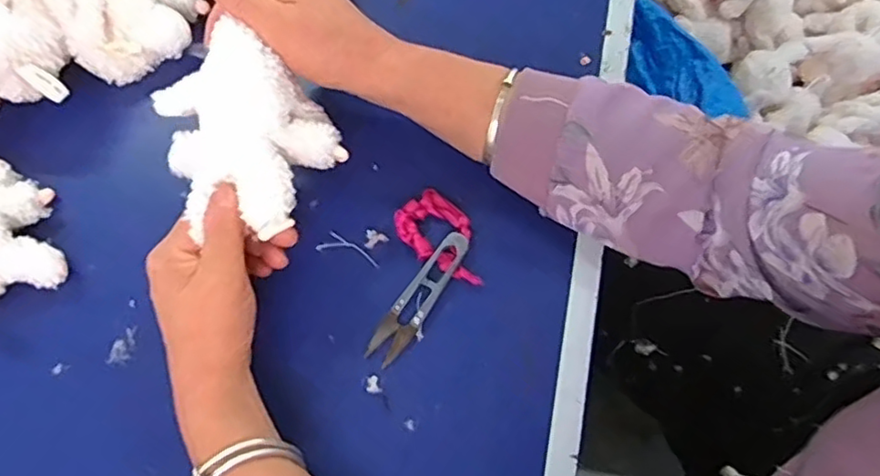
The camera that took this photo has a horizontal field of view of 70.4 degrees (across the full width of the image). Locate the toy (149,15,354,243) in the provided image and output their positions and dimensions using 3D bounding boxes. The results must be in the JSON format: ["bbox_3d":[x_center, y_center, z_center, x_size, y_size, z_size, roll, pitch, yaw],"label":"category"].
[{"bbox_3d":[-0.122,-0.065,0.390,0.100,0.042,0.128,-30,71,-8],"label":"toy"}]

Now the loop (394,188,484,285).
[{"bbox_3d":[0.004,0.001,0.437,0.044,0.014,0.075,-41,73,-12],"label":"loop"}]

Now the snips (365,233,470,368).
[{"bbox_3d":[-0.014,0.040,0.429,0.024,0.011,0.102,34,75,14],"label":"snips"}]

